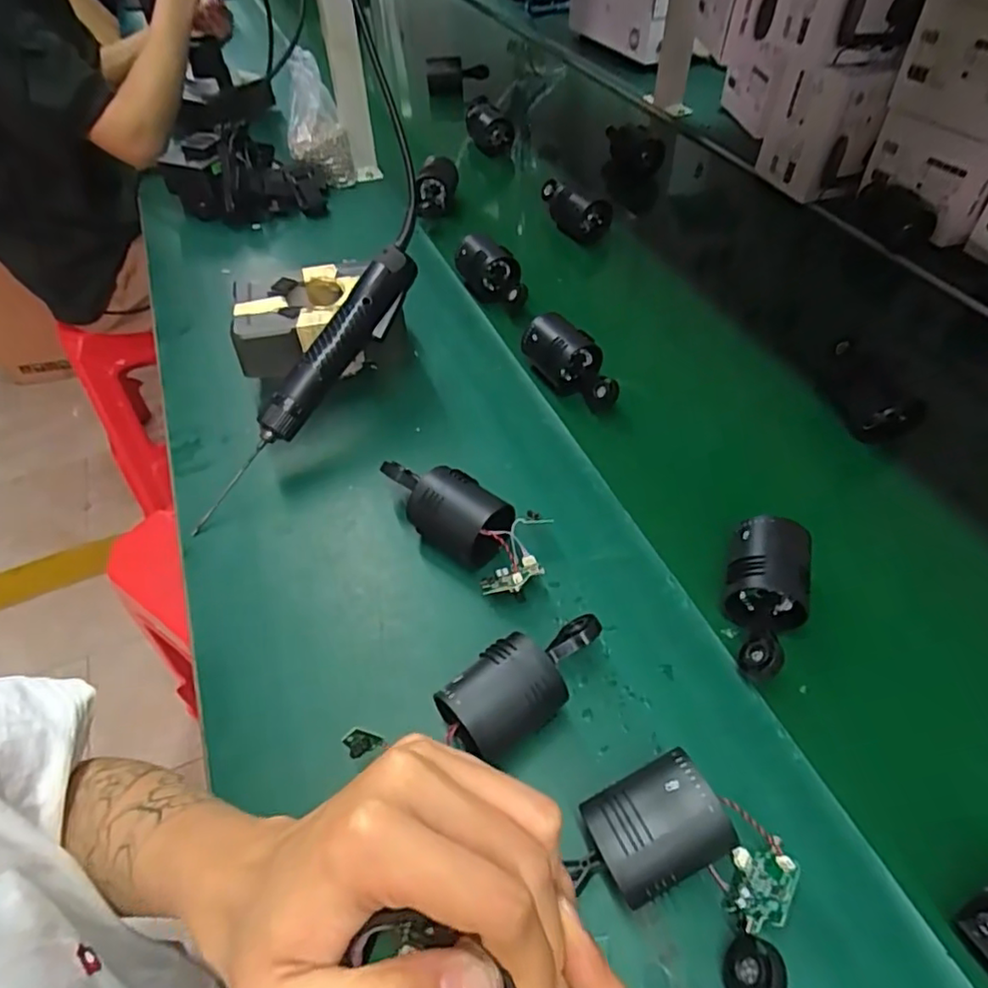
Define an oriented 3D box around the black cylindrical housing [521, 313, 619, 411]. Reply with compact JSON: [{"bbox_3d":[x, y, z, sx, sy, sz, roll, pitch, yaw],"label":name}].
[{"bbox_3d":[0.081,-0.125,0.612,0.043,0.061,0.107,-38,58,-25],"label":"black cylindrical housing"}]

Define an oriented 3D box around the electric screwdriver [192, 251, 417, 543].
[{"bbox_3d":[-0.156,-0.093,0.529,0.034,0.032,0.282,31,81,25],"label":"electric screwdriver"}]

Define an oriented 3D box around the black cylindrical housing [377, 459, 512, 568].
[{"bbox_3d":[-0.040,0.012,0.484,0.123,0.058,0.051,32,60,27],"label":"black cylindrical housing"}]

